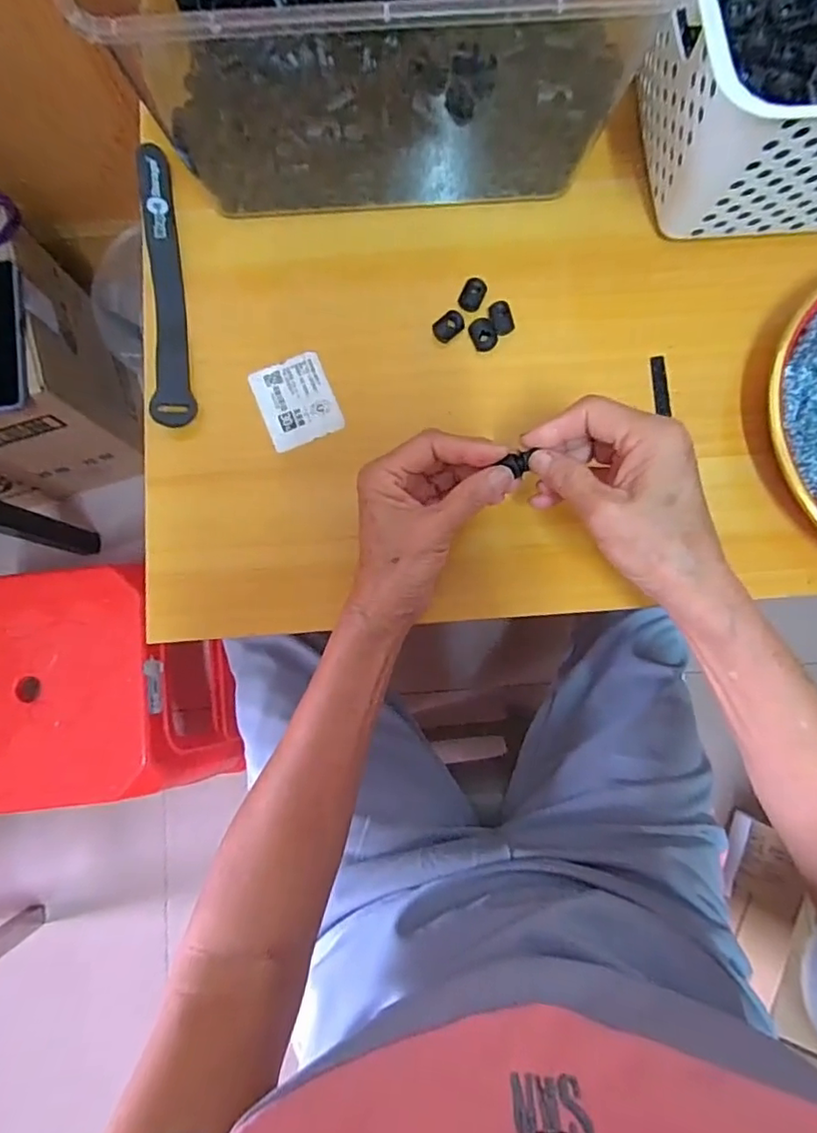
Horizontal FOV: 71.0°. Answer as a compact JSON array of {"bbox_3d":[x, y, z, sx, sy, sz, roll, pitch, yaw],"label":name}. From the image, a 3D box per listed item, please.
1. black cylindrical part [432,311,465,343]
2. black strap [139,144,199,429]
[{"bbox_3d":[0.027,-0.162,0.386,0.021,0.007,0.015,-36,84,-3],"label":"black cylindrical part"},{"bbox_3d":[-0.163,-0.188,0.383,0.022,0.016,0.196,-8,83,0],"label":"black strap"}]

